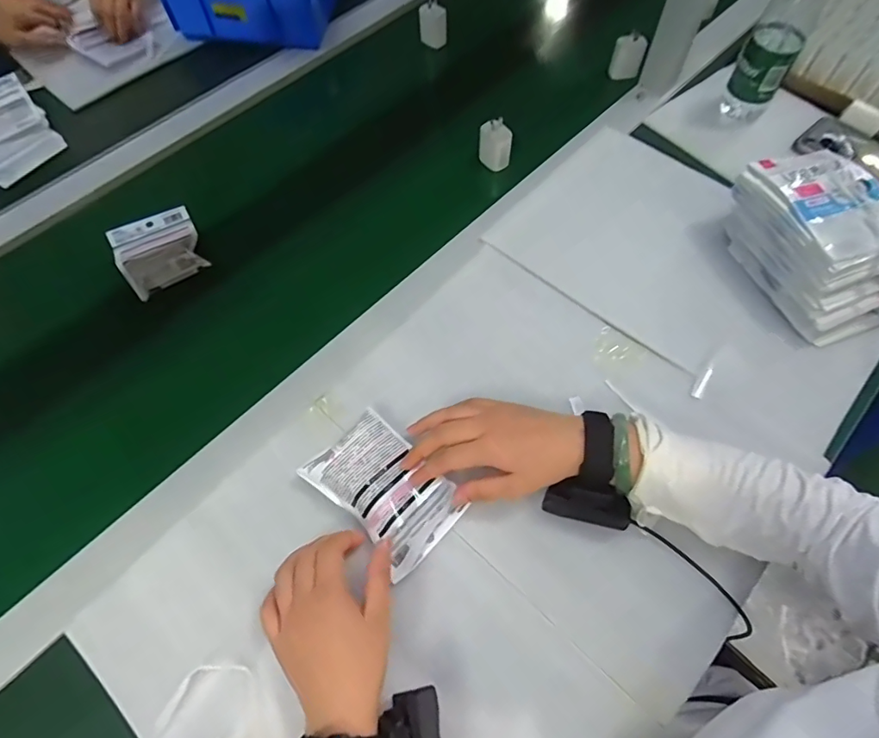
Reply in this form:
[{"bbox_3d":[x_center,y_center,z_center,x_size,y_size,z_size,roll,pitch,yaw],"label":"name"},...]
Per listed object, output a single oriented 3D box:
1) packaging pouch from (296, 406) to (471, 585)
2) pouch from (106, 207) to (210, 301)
[{"bbox_3d":[-0.047,0.107,0.446,0.126,0.034,0.085,39,74,18],"label":"packaging pouch"},{"bbox_3d":[-0.348,-0.152,0.606,0.097,0.031,0.134,-32,68,-11],"label":"pouch"}]

